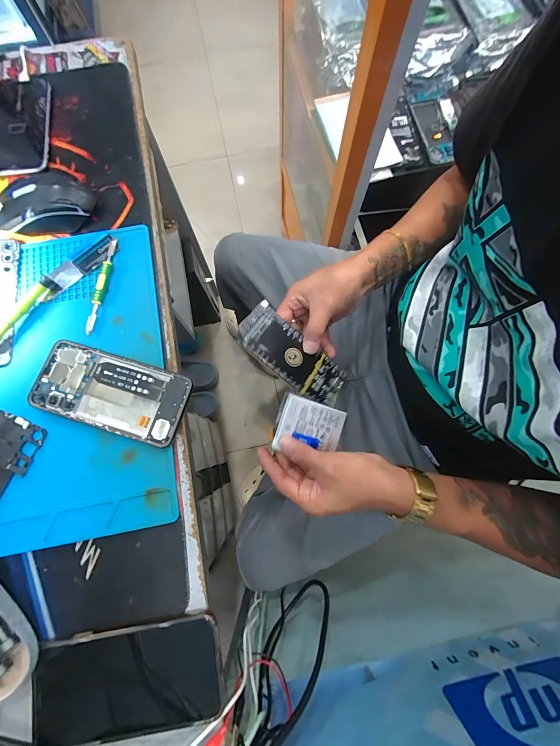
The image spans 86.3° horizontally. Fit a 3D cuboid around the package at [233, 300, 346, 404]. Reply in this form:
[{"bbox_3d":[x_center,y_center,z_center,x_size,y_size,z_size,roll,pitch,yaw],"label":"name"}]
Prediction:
[{"bbox_3d":[0.015,-0.020,0.355,0.139,0.007,0.061,40,68,-8],"label":"package"}]

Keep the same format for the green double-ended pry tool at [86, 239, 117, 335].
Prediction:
[{"bbox_3d":[-0.206,-0.104,0.346,0.012,0.008,0.120,8,77,1],"label":"green double-ended pry tool"}]

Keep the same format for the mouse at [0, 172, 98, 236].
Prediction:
[{"bbox_3d":[-0.283,-0.201,0.353,0.115,0.037,0.059,-16,78,-4],"label":"mouse"}]

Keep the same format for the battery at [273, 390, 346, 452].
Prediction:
[{"bbox_3d":[0.034,0.062,0.339,0.076,0.004,0.062,19,84,-12],"label":"battery"}]

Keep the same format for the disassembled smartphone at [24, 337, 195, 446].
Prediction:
[{"bbox_3d":[-0.177,0.019,0.313,0.160,0.010,0.078,16,78,3],"label":"disassembled smartphone"}]

